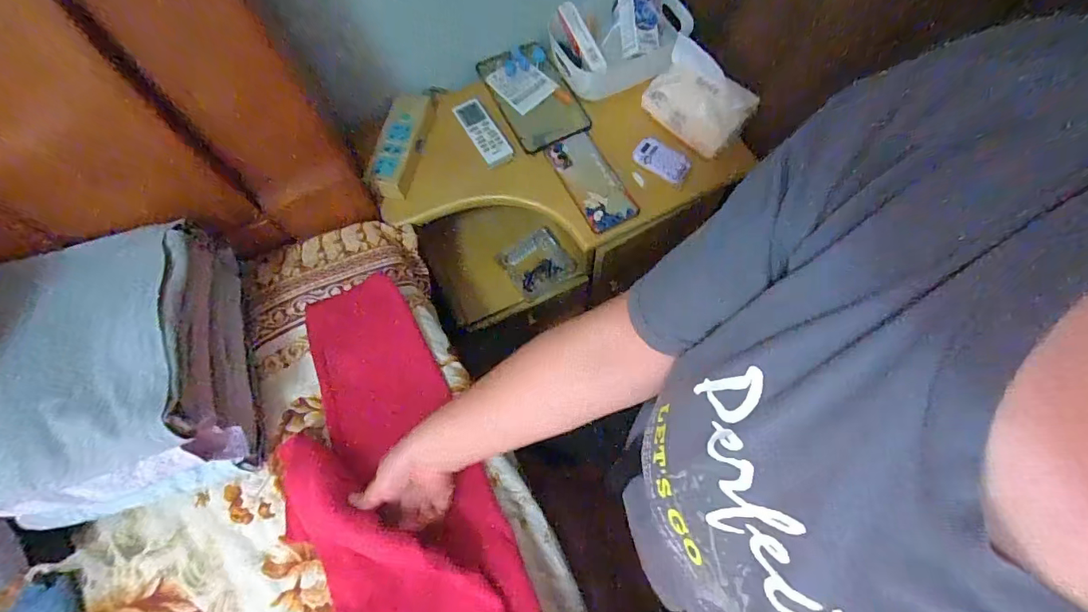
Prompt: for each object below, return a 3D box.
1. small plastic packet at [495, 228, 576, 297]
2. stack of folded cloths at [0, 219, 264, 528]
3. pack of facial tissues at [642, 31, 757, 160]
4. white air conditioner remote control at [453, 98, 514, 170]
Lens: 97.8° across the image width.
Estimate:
[{"bbox_3d":[-0.013,-0.074,0.822,0.104,0.006,0.096,-35,84,-2],"label":"small plastic packet"},{"bbox_3d":[-0.440,0.054,0.488,0.199,0.137,0.269,-18,69,-6],"label":"stack of folded cloths"},{"bbox_3d":[0.220,-0.296,0.686,0.142,0.103,0.031,41,31,3],"label":"pack of facial tissues"},{"bbox_3d":[-0.094,-0.266,0.723,0.041,0.022,0.115,-31,71,-11],"label":"white air conditioner remote control"}]

